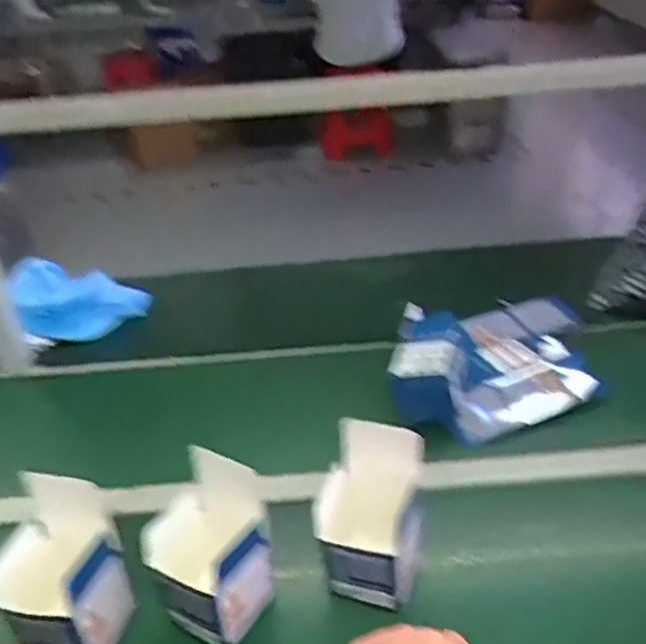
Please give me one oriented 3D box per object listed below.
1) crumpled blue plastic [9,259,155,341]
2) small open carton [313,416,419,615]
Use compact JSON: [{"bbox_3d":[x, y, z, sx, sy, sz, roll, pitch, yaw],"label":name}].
[{"bbox_3d":[-0.412,-0.048,1.137,0.210,0.122,0.130,-16,38,-16],"label":"crumpled blue plastic"},{"bbox_3d":[0.047,0.205,0.710,0.100,0.191,0.099,4,37,11],"label":"small open carton"}]

